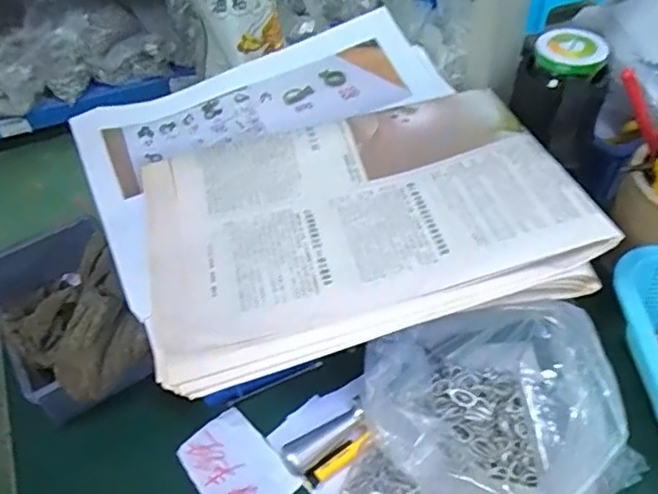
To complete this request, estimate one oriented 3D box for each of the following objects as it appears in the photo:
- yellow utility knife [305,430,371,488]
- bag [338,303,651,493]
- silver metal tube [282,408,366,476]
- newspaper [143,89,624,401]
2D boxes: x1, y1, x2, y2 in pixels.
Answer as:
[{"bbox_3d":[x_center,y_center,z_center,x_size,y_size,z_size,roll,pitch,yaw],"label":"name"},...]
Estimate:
[{"bbox_3d":[0.007,0.142,0.393,0.050,0.007,0.011,-28,52,-20],"label":"yellow utility knife"},{"bbox_3d":[0.088,0.120,0.354,0.189,0.091,0.142,-27,52,-20],"label":"bag"},{"bbox_3d":[-0.003,0.129,0.395,0.061,0.018,0.019,-31,53,-23],"label":"silver metal tube"},{"bbox_3d":[0.013,-0.022,0.403,0.278,0.026,0.197,-17,50,-4],"label":"newspaper"}]

